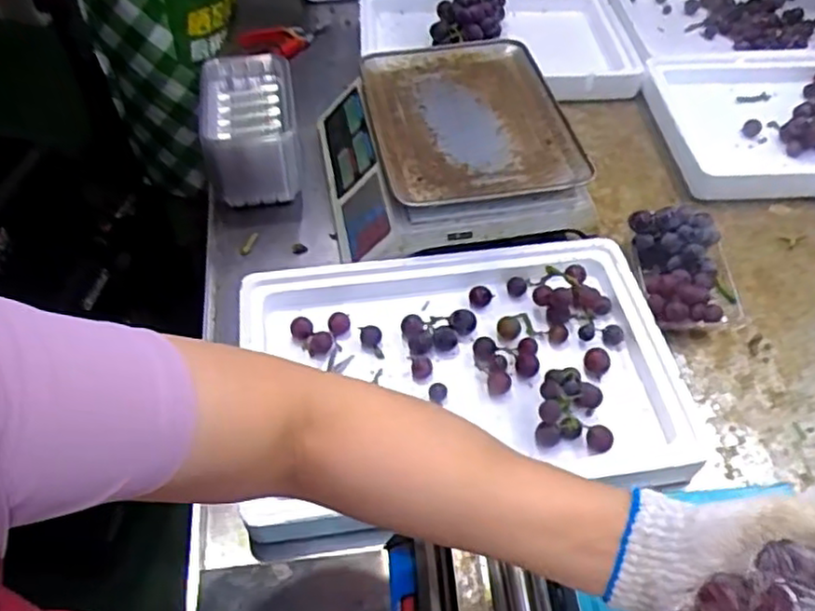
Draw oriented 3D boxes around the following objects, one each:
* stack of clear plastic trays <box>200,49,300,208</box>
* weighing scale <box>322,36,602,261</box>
[{"bbox_3d":[-0.214,-0.243,0.961,0.117,0.120,0.210,-9,51,-7],"label":"stack of clear plastic trays"},{"bbox_3d":[0.048,-0.211,0.924,0.303,0.108,0.364,-8,51,-7],"label":"weighing scale"}]

